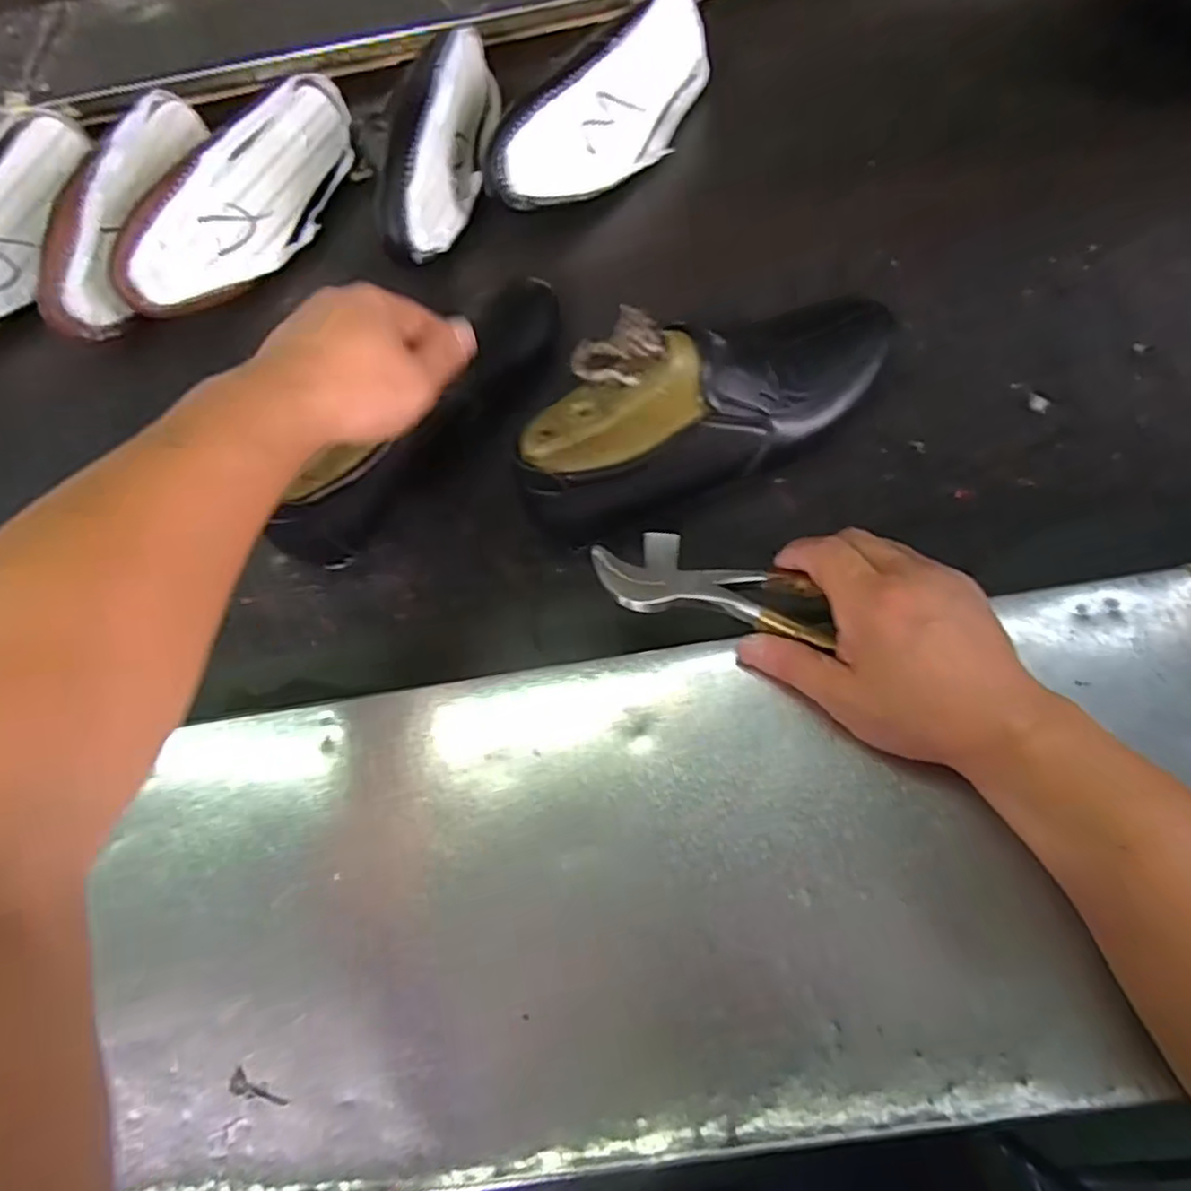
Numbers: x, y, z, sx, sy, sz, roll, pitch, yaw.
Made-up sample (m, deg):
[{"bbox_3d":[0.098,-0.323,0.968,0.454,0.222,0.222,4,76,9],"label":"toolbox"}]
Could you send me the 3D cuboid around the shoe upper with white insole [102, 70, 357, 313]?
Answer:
[{"bbox_3d":[-0.291,-0.337,0.585,0.062,0.093,0.268,23,71,16],"label":"shoe upper with white insole"}]

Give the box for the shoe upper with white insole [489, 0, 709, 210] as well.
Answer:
[{"bbox_3d":[0.009,-0.418,0.581,0.084,0.071,0.263,33,74,19],"label":"shoe upper with white insole"}]

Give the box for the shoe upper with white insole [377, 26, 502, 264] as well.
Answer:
[{"bbox_3d":[-0.138,-0.374,0.573,0.065,0.095,0.244,6,67,9],"label":"shoe upper with white insole"}]

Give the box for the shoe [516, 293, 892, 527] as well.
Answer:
[{"bbox_3d":[0.073,-0.122,0.424,0.260,0.108,0.080,-21,65,-3],"label":"shoe"}]

